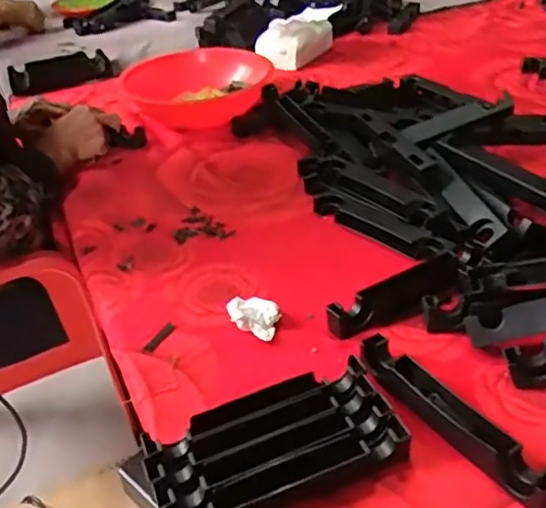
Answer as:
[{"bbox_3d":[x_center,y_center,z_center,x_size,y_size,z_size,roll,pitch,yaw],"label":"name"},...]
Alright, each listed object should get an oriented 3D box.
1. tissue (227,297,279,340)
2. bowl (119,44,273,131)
[{"bbox_3d":[-0.018,0.063,0.653,0.050,0.027,0.039,14,38,28],"label":"tissue"},{"bbox_3d":[-0.131,-0.295,1.152,0.247,0.089,0.247,-4,34,2],"label":"bowl"}]

